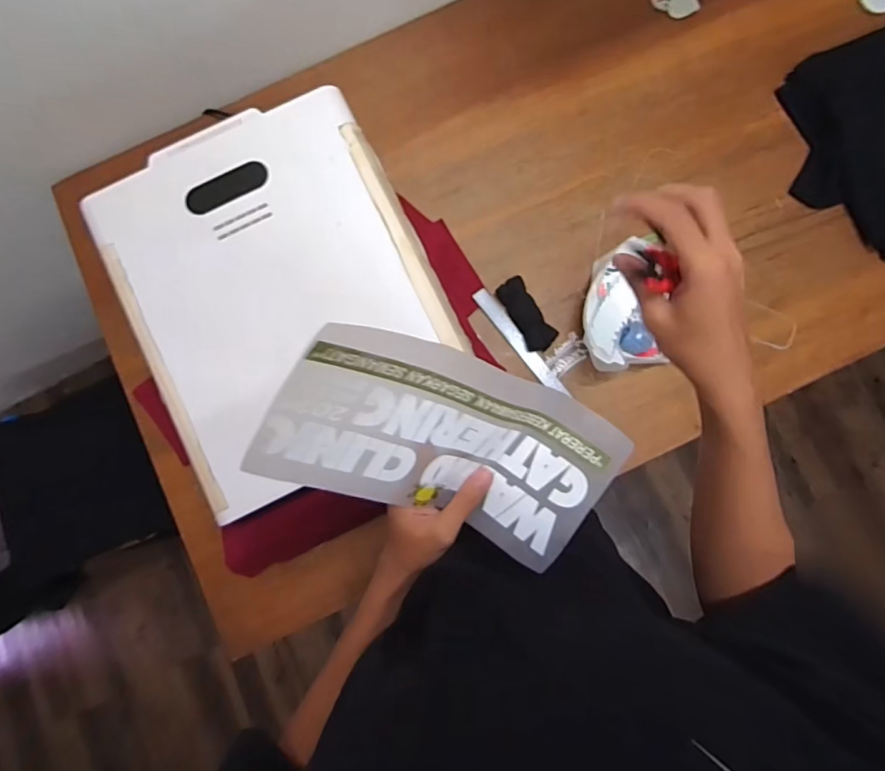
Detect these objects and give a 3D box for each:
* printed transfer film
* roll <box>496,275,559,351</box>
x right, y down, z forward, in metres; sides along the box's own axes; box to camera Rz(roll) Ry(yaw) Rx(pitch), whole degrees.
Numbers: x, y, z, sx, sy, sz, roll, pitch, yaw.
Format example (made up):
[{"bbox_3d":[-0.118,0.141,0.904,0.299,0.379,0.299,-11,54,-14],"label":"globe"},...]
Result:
[{"bbox_3d":[0.007,0.047,0.363,0.263,0.079,0.127,22,84,-27],"label":"printed transfer film"},{"bbox_3d":[0.141,-0.117,0.811,0.049,0.028,0.127,-31,83,-2],"label":"roll"}]

